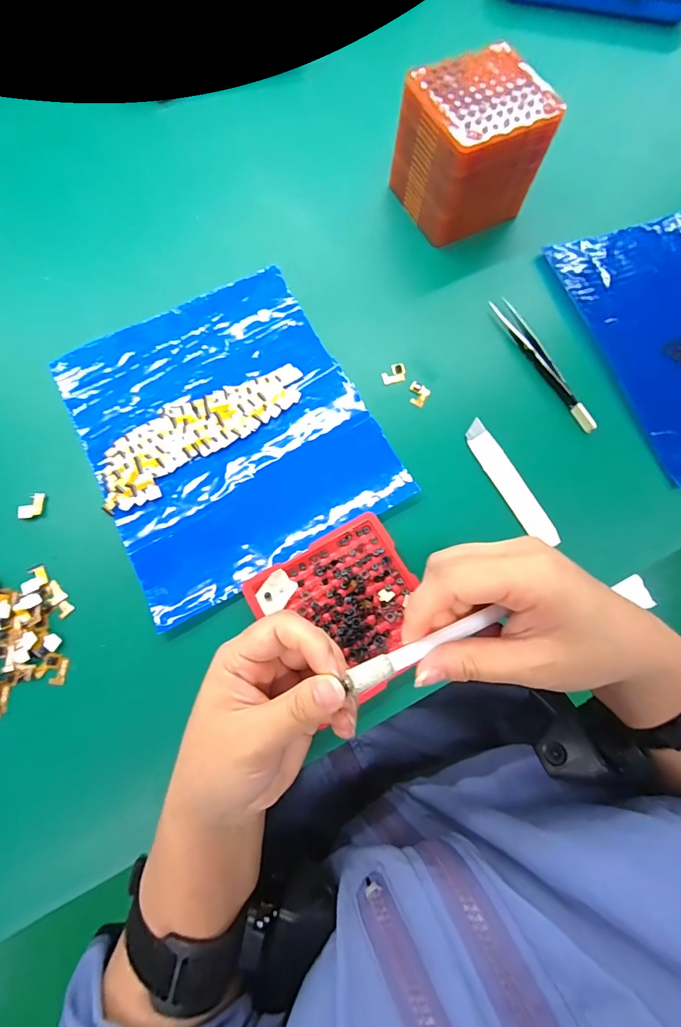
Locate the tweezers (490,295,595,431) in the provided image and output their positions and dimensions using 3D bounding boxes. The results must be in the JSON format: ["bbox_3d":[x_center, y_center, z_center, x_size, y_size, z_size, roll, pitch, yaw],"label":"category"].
[{"bbox_3d":[0.154,-0.116,0.327,0.013,0.011,0.127,-25,76,-8],"label":"tweezers"}]

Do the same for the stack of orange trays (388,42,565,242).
[{"bbox_3d":[0.103,-0.289,0.344,0.093,0.083,0.090,-28,76,-8],"label":"stack of orange trays"}]

